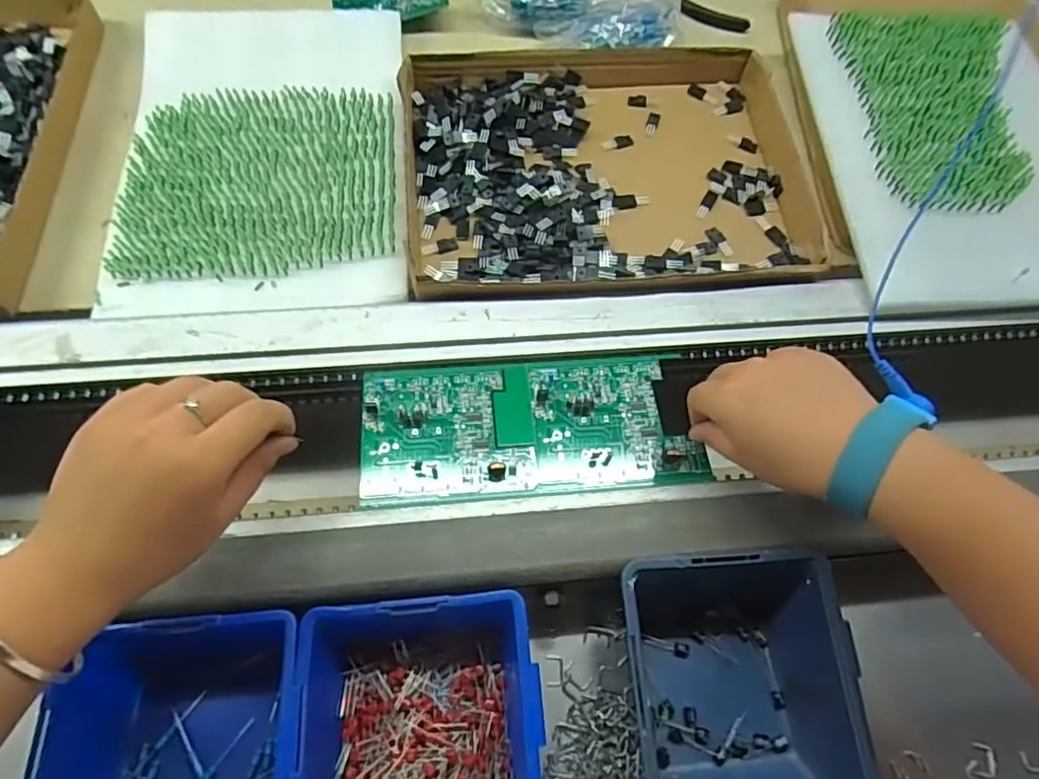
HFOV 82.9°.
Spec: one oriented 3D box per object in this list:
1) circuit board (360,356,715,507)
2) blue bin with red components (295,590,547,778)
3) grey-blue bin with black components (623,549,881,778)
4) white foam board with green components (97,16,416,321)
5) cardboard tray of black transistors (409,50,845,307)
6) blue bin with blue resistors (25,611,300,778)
[{"bbox_3d":[0.006,0.023,0.383,0.211,0.010,0.095,-3,64,-5],"label":"circuit board"},{"bbox_3d":[-0.051,0.184,0.311,0.123,0.058,0.134,-4,66,-4],"label":"blue bin with red components"},{"bbox_3d":[0.119,0.168,0.327,0.118,0.064,0.139,-3,64,-4],"label":"grey-blue bin with black components"},{"bbox_3d":[-0.196,-0.193,0.460,0.208,0.020,0.288,-3,64,-4],"label":"white foam board with green components"},{"bbox_3d":[0.066,-0.179,0.471,0.307,0.030,0.238,-6,65,-6],"label":"cardboard tray of black transistors"},{"bbox_3d":[-0.169,0.194,0.305,0.122,0.070,0.135,-3,64,-5],"label":"blue bin with blue resistors"}]

